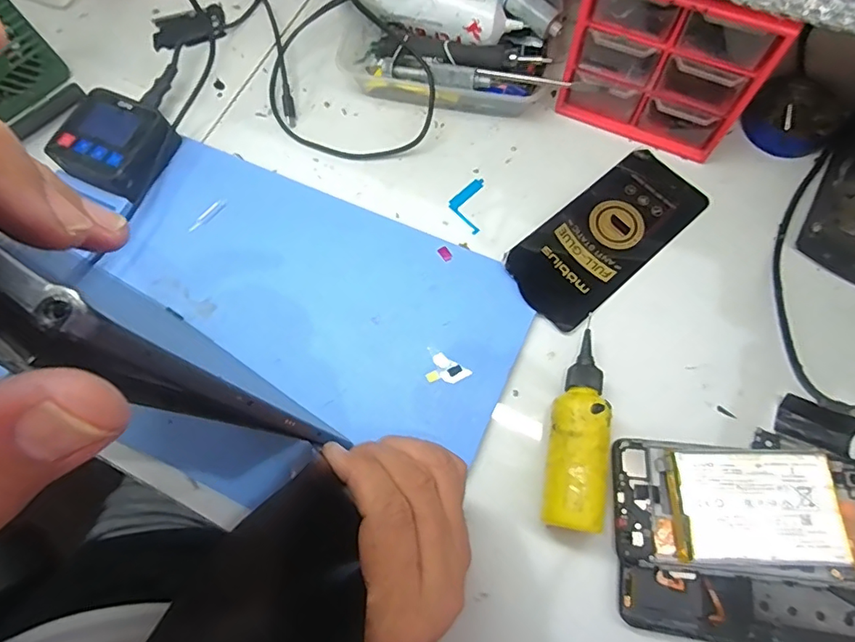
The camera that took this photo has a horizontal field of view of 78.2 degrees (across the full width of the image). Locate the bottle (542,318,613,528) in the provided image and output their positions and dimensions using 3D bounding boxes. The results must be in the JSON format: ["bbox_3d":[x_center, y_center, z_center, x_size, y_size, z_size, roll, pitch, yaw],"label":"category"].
[{"bbox_3d":[0.093,0.065,0.325,0.033,0.036,0.119,10,71,6],"label":"bottle"}]

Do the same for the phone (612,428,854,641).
[{"bbox_3d":[0.195,0.128,0.307,0.166,0.017,0.116,7,71,5],"label":"phone"}]

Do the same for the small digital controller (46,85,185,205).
[{"bbox_3d":[-0.240,-0.134,0.409,0.070,0.036,0.076,21,73,10],"label":"small digital controller"}]

